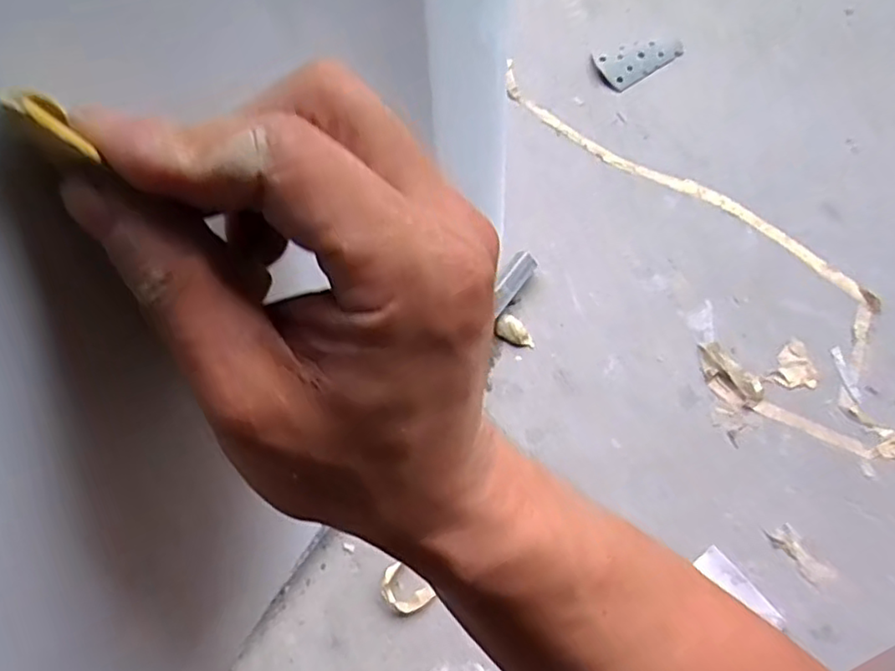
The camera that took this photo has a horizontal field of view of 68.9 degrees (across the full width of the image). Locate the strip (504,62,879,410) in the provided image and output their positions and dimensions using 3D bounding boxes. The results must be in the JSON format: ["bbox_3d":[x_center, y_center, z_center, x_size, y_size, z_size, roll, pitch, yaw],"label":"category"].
[{"bbox_3d":[0.333,-0.194,0.904,0.142,0.017,0.659,-38,71,-15],"label":"strip"}]

